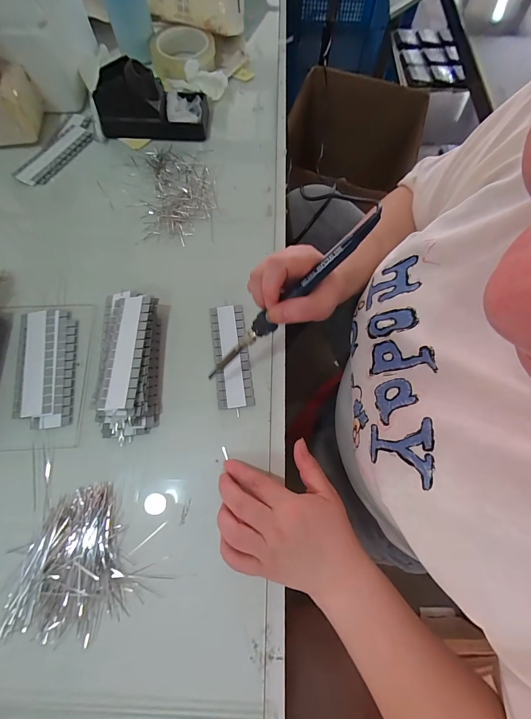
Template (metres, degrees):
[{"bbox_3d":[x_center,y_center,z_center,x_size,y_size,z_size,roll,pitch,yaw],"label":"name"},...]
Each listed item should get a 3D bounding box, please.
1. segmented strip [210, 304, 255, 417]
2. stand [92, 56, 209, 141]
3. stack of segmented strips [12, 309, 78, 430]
[{"bbox_3d":[-0.040,-0.006,0.369,0.040,0.014,0.126,-8,70,-2],"label":"segmented strip"},{"bbox_3d":[-0.166,-0.384,0.460,0.154,0.070,0.081,1,70,1],"label":"stand"},{"bbox_3d":[-0.247,0.007,0.355,0.061,0.004,0.139,-10,70,-3],"label":"stack of segmented strips"}]

